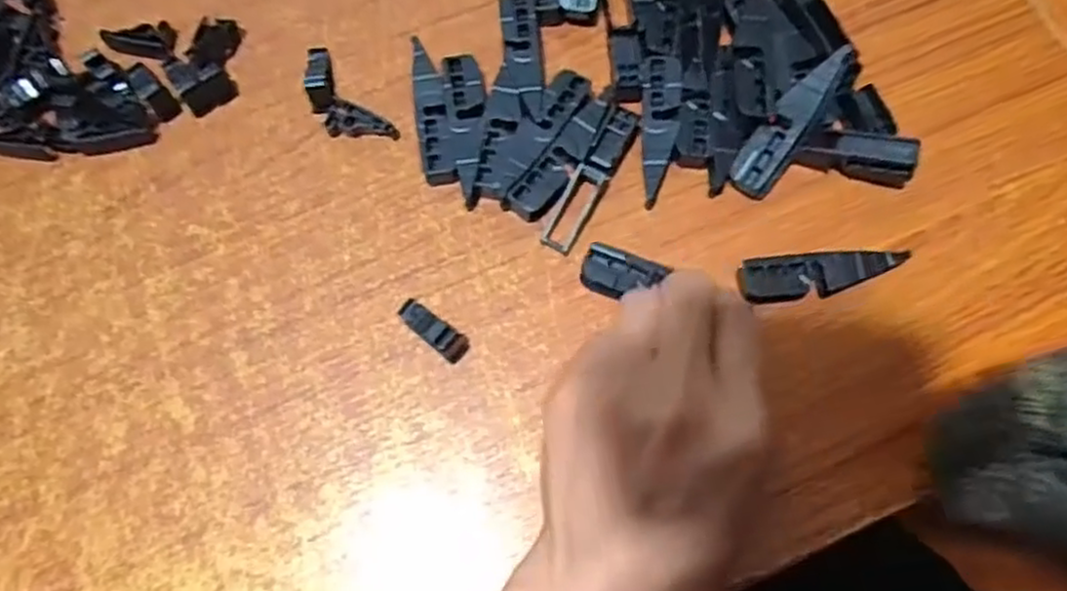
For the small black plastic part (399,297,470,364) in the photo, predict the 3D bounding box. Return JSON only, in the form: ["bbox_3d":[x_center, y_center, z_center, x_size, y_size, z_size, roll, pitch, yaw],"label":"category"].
[{"bbox_3d":[-0.040,0.013,0.284,0.031,0.004,0.011,36,76,10],"label":"small black plastic part"}]

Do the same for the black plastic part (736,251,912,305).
[{"bbox_3d":[0.115,-0.008,0.286,0.065,0.010,0.017,-5,73,-2],"label":"black plastic part"}]

